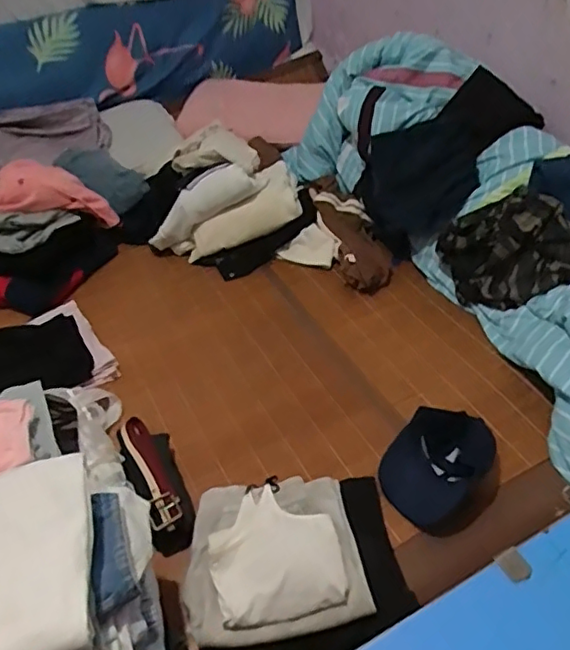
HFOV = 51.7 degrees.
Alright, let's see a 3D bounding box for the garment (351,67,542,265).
[{"bbox_3d":[0.405,-0.402,1.493,0.396,0.317,0.289,-25,47,-19],"label":"garment"}]

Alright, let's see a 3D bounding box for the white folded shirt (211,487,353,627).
[{"bbox_3d":[-0.015,0.333,0.875,0.184,0.033,0.187,-11,44,-6],"label":"white folded shirt"}]

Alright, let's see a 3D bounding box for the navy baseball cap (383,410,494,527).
[{"bbox_3d":[0.264,0.240,1.036,0.194,0.094,0.138,-29,49,-23],"label":"navy baseball cap"}]

